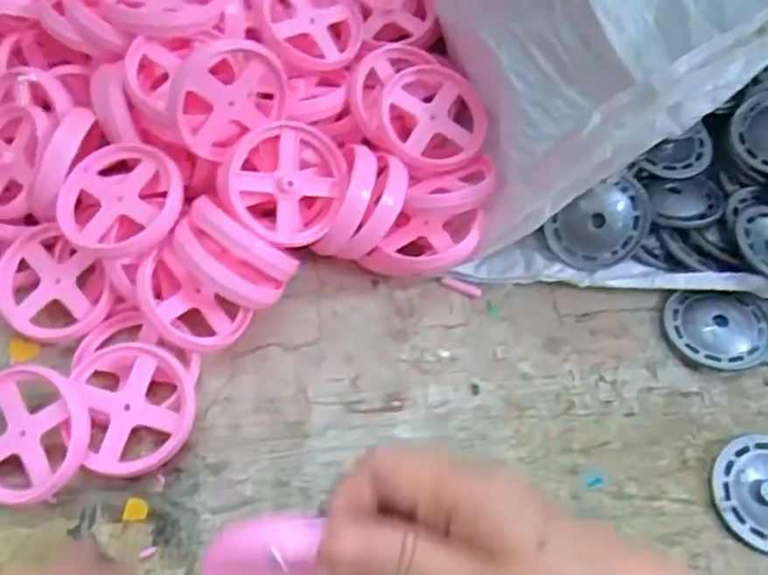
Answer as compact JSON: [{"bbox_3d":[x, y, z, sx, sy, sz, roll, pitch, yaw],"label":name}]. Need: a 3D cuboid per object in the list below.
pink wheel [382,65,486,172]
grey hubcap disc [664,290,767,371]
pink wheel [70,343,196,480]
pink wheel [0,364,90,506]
[{"bbox_3d":[0.029,-0.102,0.406,0.058,0.008,0.065,-9,67,-6],"label":"pink wheel"},{"bbox_3d":[0.188,0.024,0.393,0.055,0.008,0.045,7,66,1],"label":"grey hubcap disc"},{"bbox_3d":[-0.124,0.060,0.357,0.054,0.020,0.065,-13,67,-8],"label":"pink wheel"},{"bbox_3d":[-0.174,0.071,0.340,0.062,0.008,0.064,-2,77,10],"label":"pink wheel"}]

